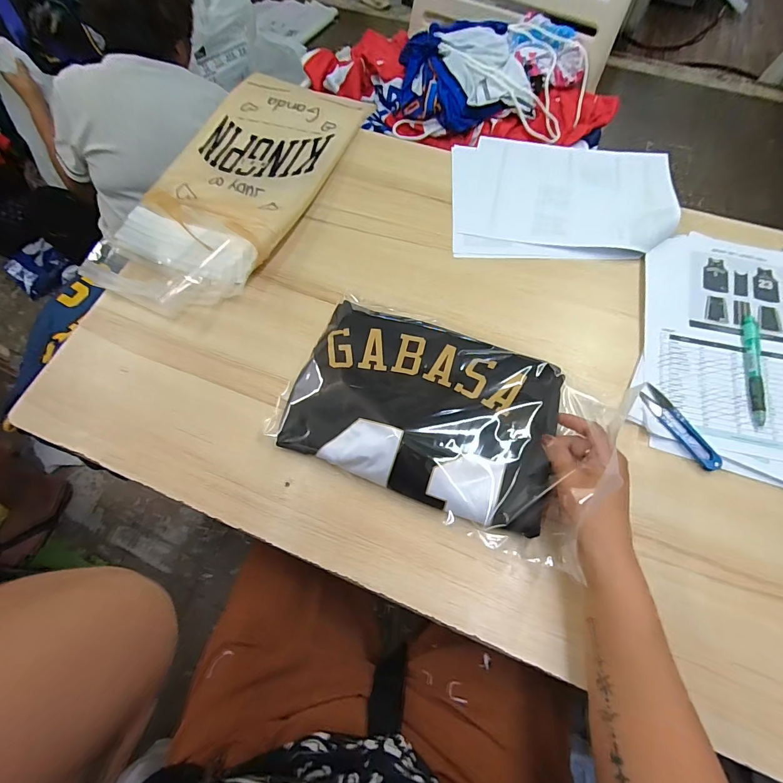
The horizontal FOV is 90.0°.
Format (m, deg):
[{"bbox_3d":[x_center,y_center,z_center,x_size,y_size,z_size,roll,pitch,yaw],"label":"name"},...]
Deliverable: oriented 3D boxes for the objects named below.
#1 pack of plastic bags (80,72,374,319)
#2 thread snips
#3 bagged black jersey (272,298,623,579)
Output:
[{"bbox_3d":[-0.222,-0.311,0.570,0.242,0.043,0.462,23,70,12],"label":"pack of plastic bags"},{"bbox_3d":[0.305,0.037,0.414,0.025,0.006,0.102,-28,68,-9],"label":"thread snips"},{"bbox_3d":[0.053,0.020,0.414,0.330,0.033,0.197,23,70,12],"label":"bagged black jersey"}]

